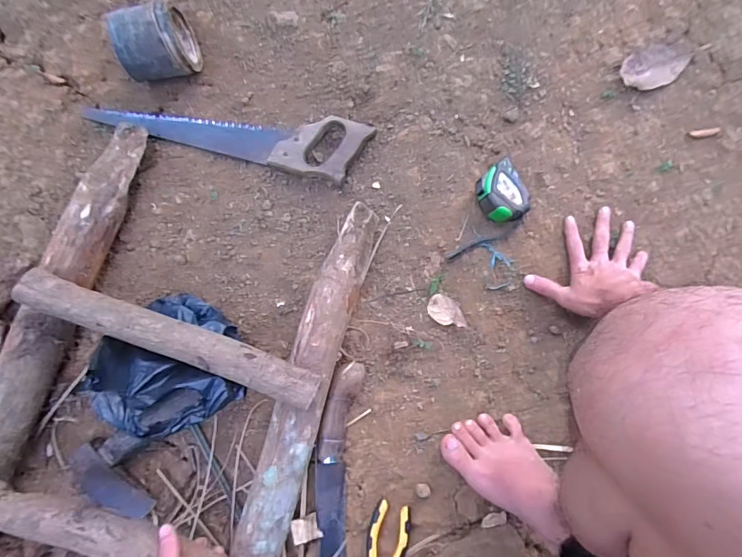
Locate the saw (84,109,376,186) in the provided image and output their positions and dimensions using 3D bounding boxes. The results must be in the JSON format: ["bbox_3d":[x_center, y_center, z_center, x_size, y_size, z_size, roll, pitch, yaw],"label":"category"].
[{"bbox_3d":[-0.205,-0.221,0.638,0.404,0.020,0.092,14,81,4],"label":"saw"}]

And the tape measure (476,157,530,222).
[{"bbox_3d":[0.181,-0.116,0.616,0.063,0.042,0.082,-25,80,-2],"label":"tape measure"}]

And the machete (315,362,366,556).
[{"bbox_3d":[-0.045,0.260,0.569,0.049,0.034,0.293,4,80,3],"label":"machete"}]

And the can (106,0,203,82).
[{"bbox_3d":[-0.301,-0.329,0.622,0.089,0.093,0.085,-11,80,0],"label":"can"}]

